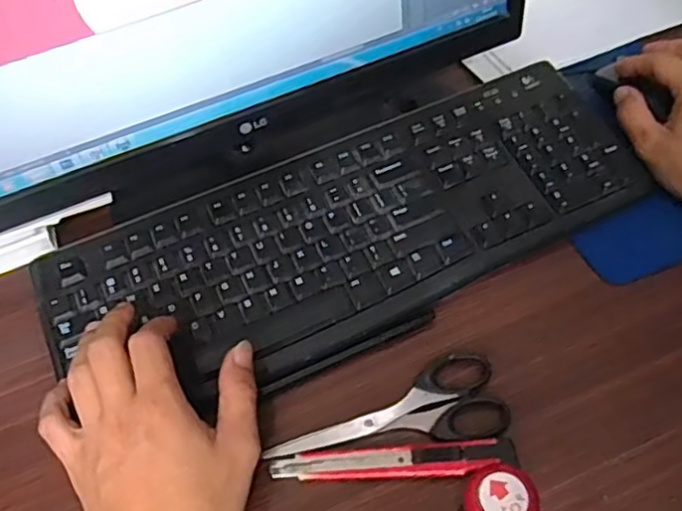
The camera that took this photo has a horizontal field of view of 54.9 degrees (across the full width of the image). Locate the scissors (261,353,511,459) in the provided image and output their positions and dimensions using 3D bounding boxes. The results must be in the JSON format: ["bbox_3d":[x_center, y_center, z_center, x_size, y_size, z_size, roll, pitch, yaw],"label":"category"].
[{"bbox_3d":[0.029,0.102,0.412,0.148,0.013,0.056,-14,55,-5],"label":"scissors"}]

